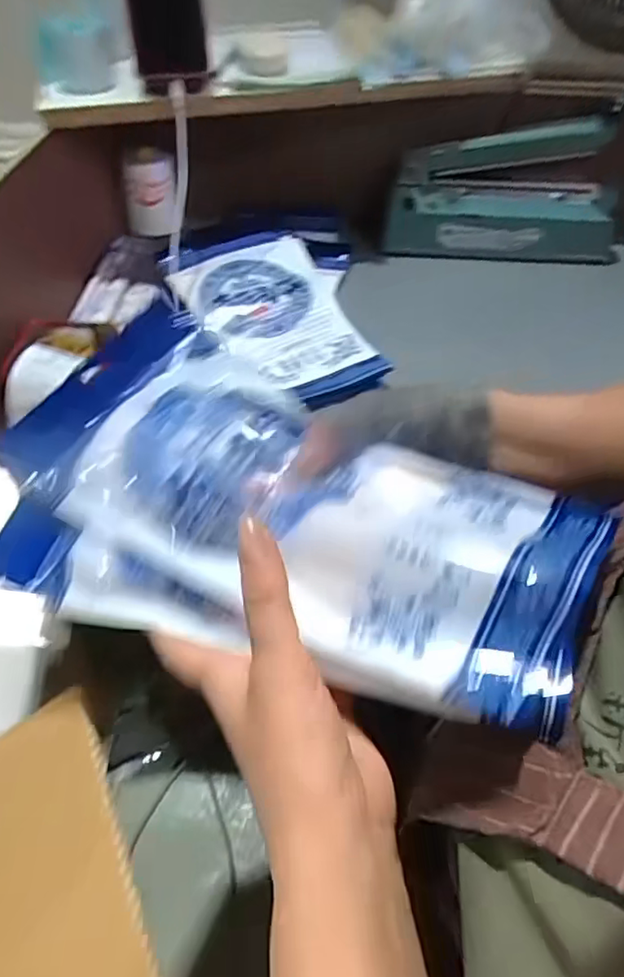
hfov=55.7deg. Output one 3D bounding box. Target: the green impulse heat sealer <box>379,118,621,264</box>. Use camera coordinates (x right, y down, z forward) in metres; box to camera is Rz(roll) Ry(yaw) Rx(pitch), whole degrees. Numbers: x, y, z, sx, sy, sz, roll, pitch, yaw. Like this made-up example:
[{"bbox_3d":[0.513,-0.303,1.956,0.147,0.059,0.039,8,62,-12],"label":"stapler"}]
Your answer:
[{"bbox_3d":[0.251,-0.381,0.776,0.313,0.150,0.086,-5,49,-6],"label":"green impulse heat sealer"}]

